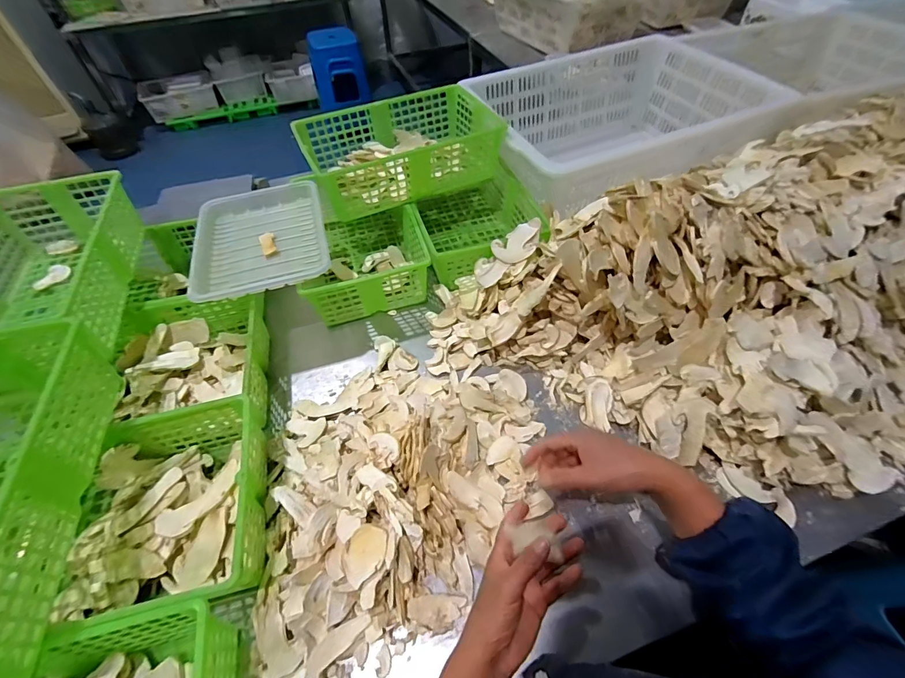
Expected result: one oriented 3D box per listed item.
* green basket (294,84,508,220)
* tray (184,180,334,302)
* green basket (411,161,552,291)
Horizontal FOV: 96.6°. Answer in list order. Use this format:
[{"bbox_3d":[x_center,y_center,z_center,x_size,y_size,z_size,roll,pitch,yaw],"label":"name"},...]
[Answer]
[{"bbox_3d":[-0.097,-0.355,0.763,0.339,0.099,0.208,-25,56,-16],"label":"green basket"},{"bbox_3d":[-0.320,-0.173,0.683,0.207,0.036,0.269,-15,54,-9],"label":"tray"},{"bbox_3d":[0.031,-0.240,0.790,0.219,0.114,0.315,-14,54,-8],"label":"green basket"}]

